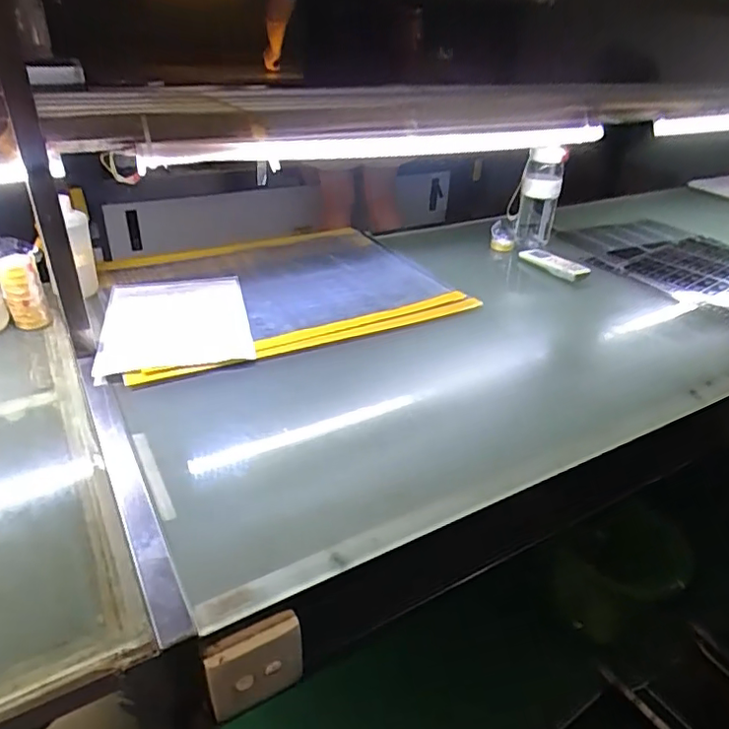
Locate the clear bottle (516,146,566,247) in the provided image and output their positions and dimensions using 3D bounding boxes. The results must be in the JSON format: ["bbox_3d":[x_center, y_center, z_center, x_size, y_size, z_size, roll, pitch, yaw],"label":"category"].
[{"bbox_3d":[0.405,-0.397,1.303,0.084,0.203,0.084,15,36,15],"label":"clear bottle"}]

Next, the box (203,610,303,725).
[{"bbox_3d":[-0.100,0.279,0.517,0.086,0.092,0.027,-14,39,-25],"label":"box"}]

